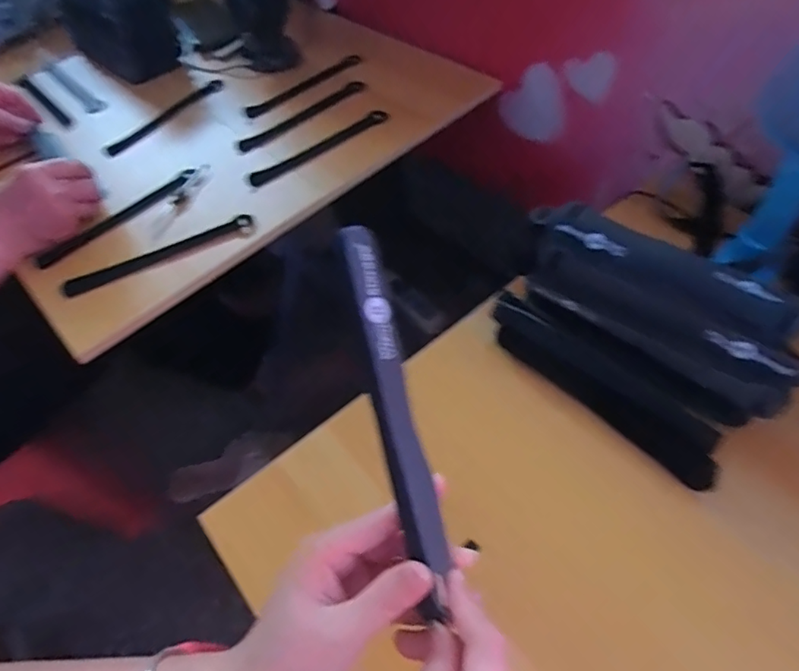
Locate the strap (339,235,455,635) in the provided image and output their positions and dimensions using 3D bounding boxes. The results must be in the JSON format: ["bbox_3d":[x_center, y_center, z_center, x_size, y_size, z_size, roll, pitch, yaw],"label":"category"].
[{"bbox_3d":[0.000,0.042,0.268,0.021,0.014,0.192,-13,91,-6],"label":"strap"}]

